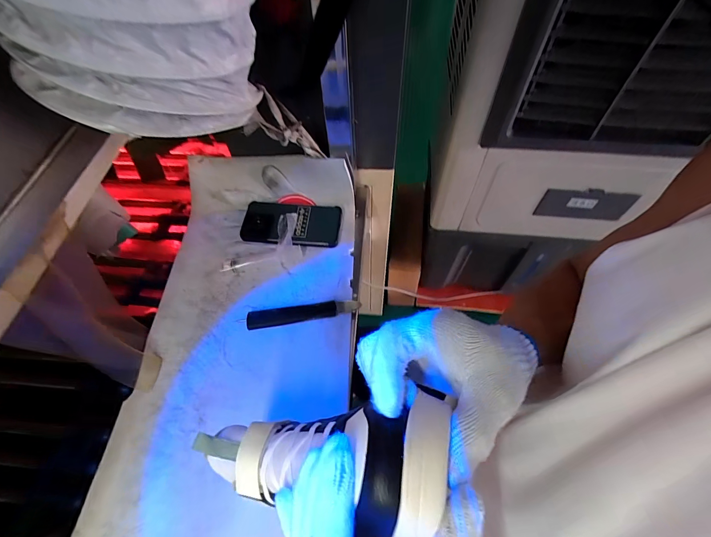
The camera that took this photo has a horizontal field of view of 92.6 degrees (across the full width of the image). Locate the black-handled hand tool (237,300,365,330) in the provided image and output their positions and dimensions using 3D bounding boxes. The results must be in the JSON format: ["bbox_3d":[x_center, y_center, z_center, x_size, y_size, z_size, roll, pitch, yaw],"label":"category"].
[{"bbox_3d":[-0.080,0.065,0.508,0.169,0.013,0.028,-9,59,-3],"label":"black-handled hand tool"}]

